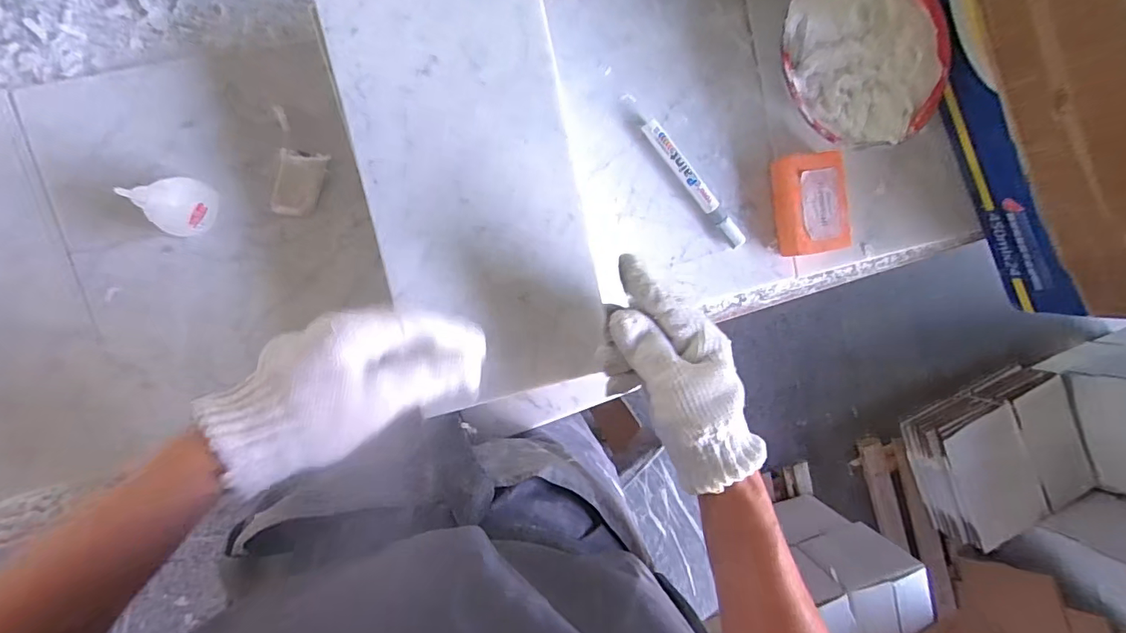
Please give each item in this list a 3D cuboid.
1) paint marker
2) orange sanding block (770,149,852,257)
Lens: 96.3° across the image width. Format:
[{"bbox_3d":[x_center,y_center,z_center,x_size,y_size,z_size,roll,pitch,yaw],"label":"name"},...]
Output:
[{"bbox_3d":[0.124,-0.122,0.475,0.015,0.016,0.143,-42,99,-3],"label":"paint marker"},{"bbox_3d":[0.241,-0.109,0.489,0.059,0.033,0.093,-9,96,-7],"label":"orange sanding block"}]

